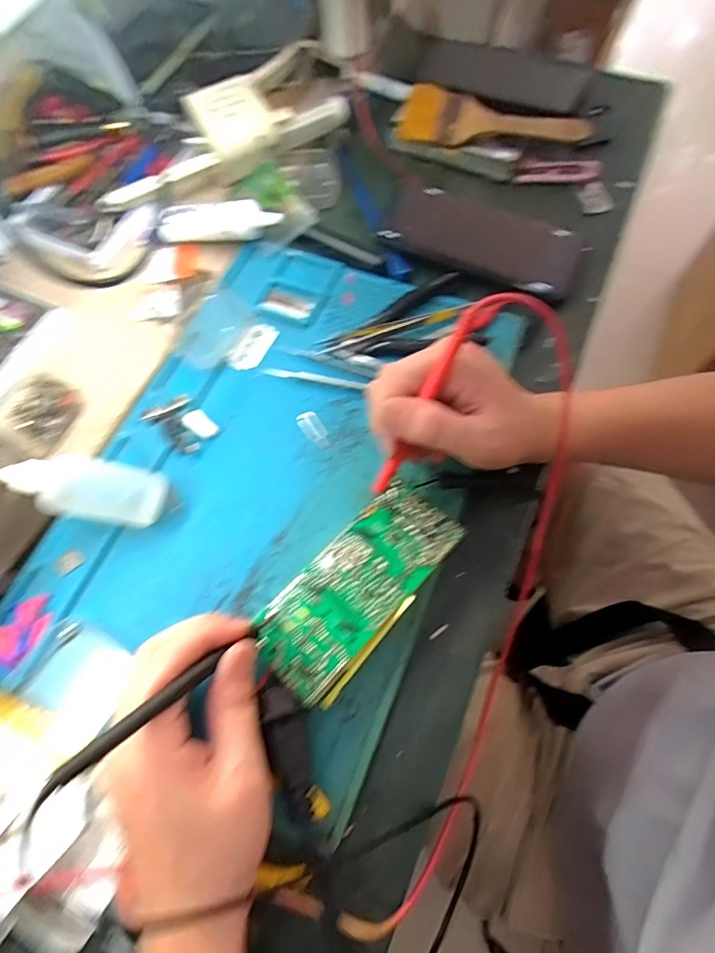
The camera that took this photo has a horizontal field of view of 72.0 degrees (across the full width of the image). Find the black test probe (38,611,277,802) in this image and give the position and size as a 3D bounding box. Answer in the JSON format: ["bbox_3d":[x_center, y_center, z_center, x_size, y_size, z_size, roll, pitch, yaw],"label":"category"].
[{"bbox_3d":[-0.081,0.095,0.223,0.007,0.007,0.120,39,32,16],"label":"black test probe"}]

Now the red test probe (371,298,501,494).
[{"bbox_3d":[0.038,-0.039,0.270,0.013,0.007,0.124,35,117,14],"label":"red test probe"}]

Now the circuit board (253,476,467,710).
[{"bbox_3d":[0.001,0.066,0.299,0.060,0.020,0.133,38,75,15],"label":"circuit board"}]

